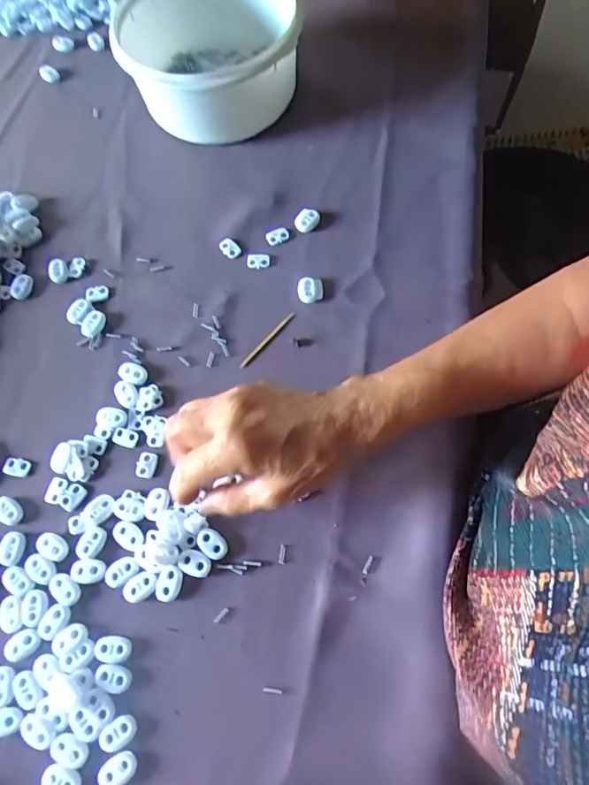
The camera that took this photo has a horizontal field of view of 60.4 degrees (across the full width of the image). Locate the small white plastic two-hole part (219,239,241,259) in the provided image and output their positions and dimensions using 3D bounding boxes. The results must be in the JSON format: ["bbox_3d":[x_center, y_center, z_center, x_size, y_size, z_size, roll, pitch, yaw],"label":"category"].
[{"bbox_3d":[-0.055,-0.123,0.430,0.022,0.004,0.012,42,76,16],"label":"small white plastic two-hole part"}]

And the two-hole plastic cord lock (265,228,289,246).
[{"bbox_3d":[-0.014,-0.134,0.431,0.019,0.004,0.010,-15,69,-4],"label":"two-hole plastic cord lock"}]

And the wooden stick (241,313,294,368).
[{"bbox_3d":[-0.021,-0.041,0.395,0.005,0.004,0.060,40,75,16],"label":"wooden stick"}]

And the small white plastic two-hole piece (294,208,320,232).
[{"bbox_3d":[0.011,-0.147,0.430,0.022,0.008,0.017,-40,72,-13],"label":"small white plastic two-hole piece"}]

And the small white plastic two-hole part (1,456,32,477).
[{"bbox_3d":[-0.205,0.054,0.371,0.020,0.004,0.013,11,69,7],"label":"small white plastic two-hole part"}]

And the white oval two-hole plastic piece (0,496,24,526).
[{"bbox_3d":[-0.204,0.084,0.360,0.023,0.006,0.016,30,72,13],"label":"white oval two-hole plastic piece"}]

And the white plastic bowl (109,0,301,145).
[{"bbox_3d":[-0.073,-0.301,0.457,0.153,0.085,0.153,-1,68,2],"label":"white plastic bowl"}]

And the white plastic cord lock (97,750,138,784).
[{"bbox_3d":[-0.103,0.220,0.295,0.023,0.004,0.015,-26,70,-8],"label":"white plastic cord lock"}]

